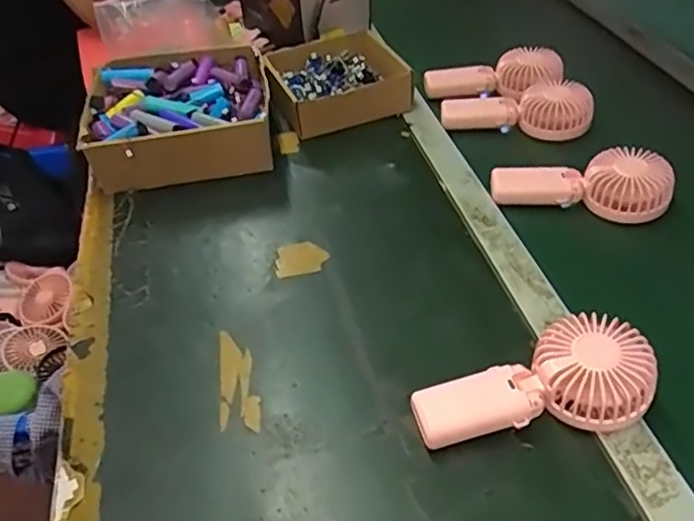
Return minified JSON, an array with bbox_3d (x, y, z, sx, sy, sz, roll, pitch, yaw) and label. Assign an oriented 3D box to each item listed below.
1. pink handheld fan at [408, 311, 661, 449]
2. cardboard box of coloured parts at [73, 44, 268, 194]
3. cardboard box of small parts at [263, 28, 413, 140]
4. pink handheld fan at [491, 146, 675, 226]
[{"bbox_3d":[0.143,0.103,0.457,0.175,0.057,0.081,-18,46,-14],"label":"pink handheld fan"},{"bbox_3d":[-0.203,-0.179,0.751,0.203,0.083,0.207,-9,45,-6],"label":"cardboard box of coloured parts"},{"bbox_3d":[-0.014,-0.241,0.818,0.172,0.058,0.159,-15,46,-12],"label":"cardboard box of small parts"},{"bbox_3d":[0.249,-0.083,0.646,0.179,0.040,0.071,2,45,6],"label":"pink handheld fan"}]

